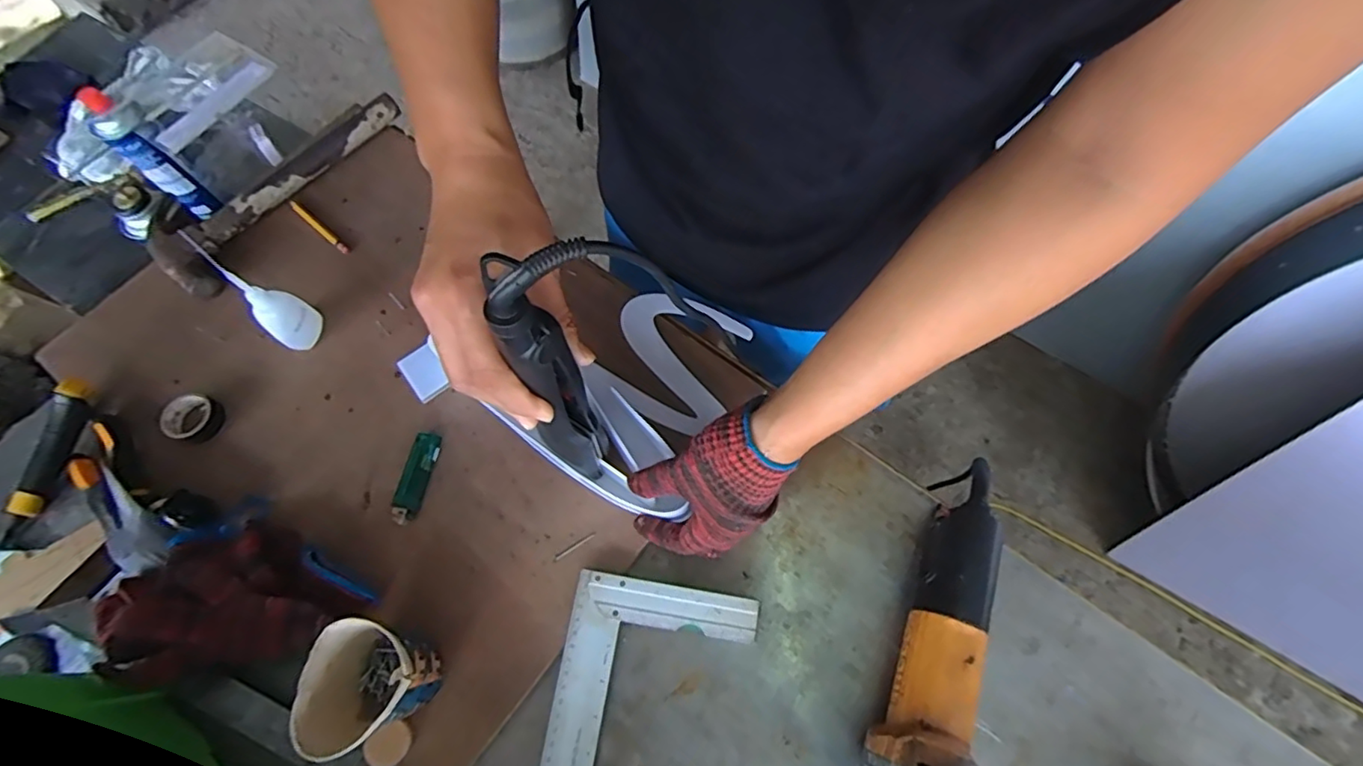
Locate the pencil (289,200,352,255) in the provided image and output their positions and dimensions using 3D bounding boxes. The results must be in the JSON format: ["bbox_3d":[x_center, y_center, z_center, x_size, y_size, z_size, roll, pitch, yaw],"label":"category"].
[{"bbox_3d":[-0.393,-0.170,0.636,0.104,0.009,0.010,38,75,14],"label":"pencil"}]

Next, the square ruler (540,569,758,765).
[{"bbox_3d":[-0.034,0.287,0.451,0.145,0.025,0.253,10,70,5],"label":"square ruler"}]

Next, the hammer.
[{"bbox_3d":[-0.463,-0.233,0.648,0.132,0.030,0.287,30,73,11],"label":"hammer"}]

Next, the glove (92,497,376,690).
[{"bbox_3d":[-0.366,0.175,0.475,0.159,0.064,0.148,0,69,1],"label":"glove"}]

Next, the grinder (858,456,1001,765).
[{"bbox_3d":[0.197,0.223,0.443,0.092,0.079,0.306,19,59,8],"label":"grinder"}]

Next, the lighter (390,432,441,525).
[{"bbox_3d":[-0.240,0.084,0.528,0.027,0.013,0.080,11,70,5],"label":"lighter"}]

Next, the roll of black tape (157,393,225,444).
[{"bbox_3d":[-0.456,0.034,0.551,0.044,0.023,0.043,0,69,1],"label":"roll of black tape"}]

